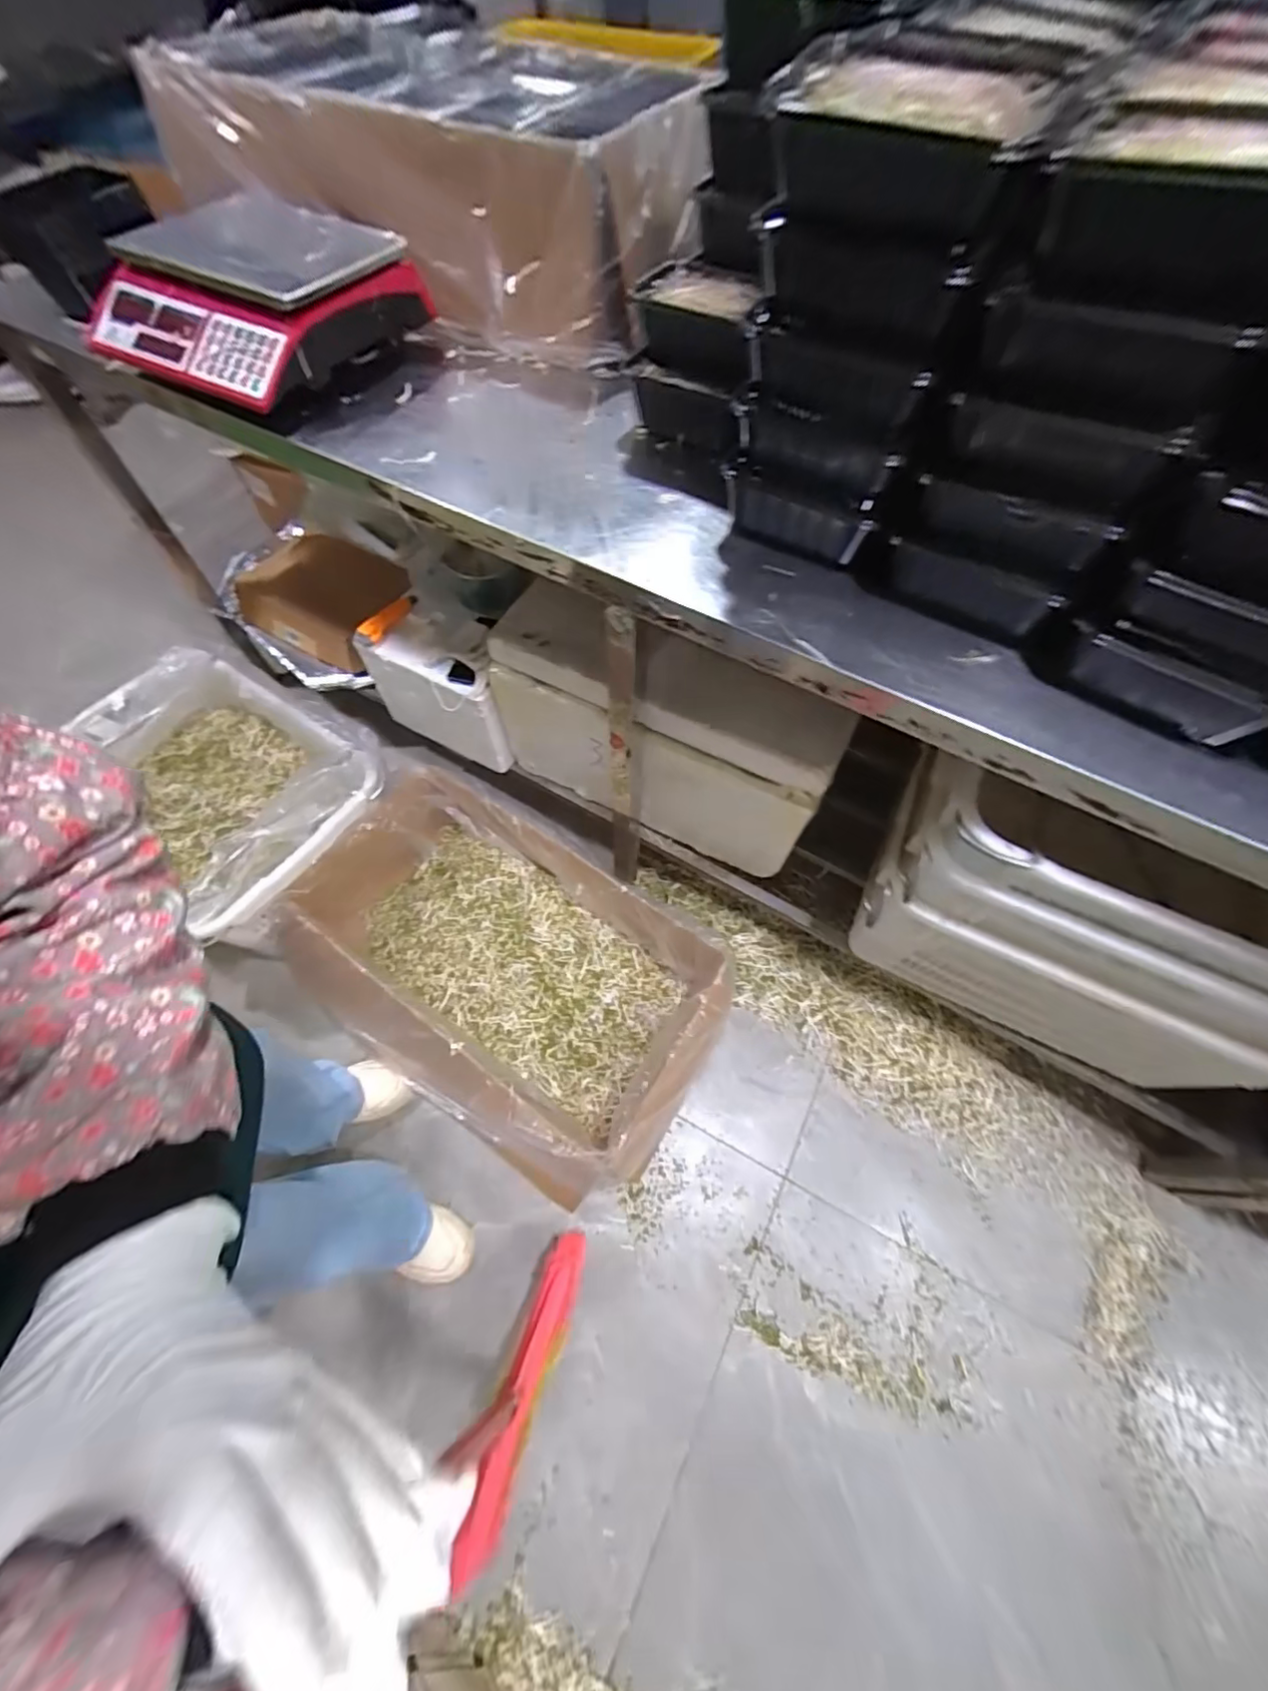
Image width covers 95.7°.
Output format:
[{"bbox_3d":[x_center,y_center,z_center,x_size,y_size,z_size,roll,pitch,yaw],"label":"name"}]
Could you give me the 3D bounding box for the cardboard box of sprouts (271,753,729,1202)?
[{"bbox_3d":[-0.227,0.227,1.106,0.819,0.226,0.514,32,67,14],"label":"cardboard box of sprouts"}]

